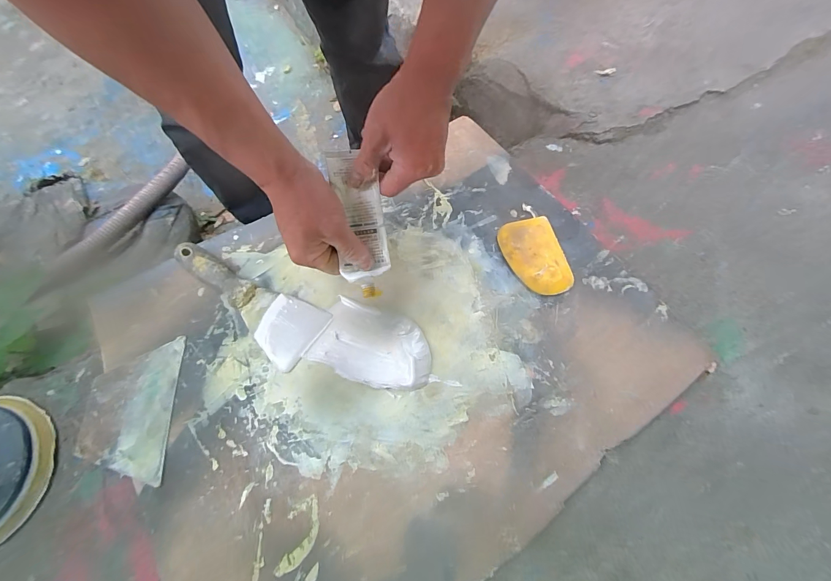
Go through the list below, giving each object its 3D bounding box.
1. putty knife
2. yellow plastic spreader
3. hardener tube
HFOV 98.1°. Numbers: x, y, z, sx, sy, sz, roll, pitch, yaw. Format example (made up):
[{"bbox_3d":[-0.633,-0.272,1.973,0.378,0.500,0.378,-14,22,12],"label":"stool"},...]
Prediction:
[{"bbox_3d":[-0.195,0.007,0.407,0.195,0.019,0.072,31,71,12],"label":"putty knife"},{"bbox_3d":[0.142,-0.042,0.431,0.070,0.006,0.100,-10,69,-2],"label":"yellow plastic spreader"},{"bbox_3d":[-0.056,-0.065,0.358,0.051,0.018,0.140,-13,98,-6],"label":"hardener tube"}]

